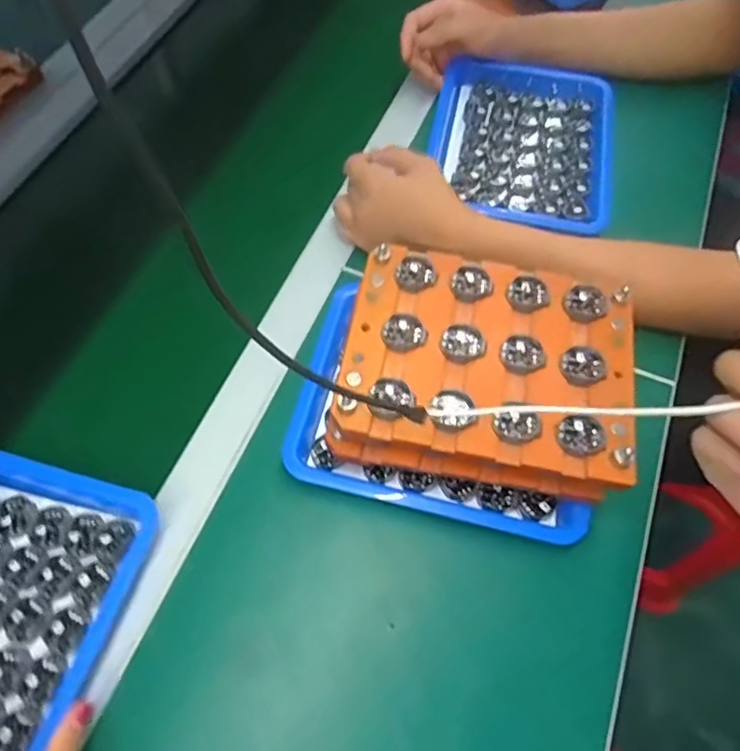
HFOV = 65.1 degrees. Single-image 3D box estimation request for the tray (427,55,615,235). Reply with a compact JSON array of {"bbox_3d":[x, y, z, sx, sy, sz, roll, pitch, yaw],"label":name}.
[{"bbox_3d":[0.150,-0.236,0.575,0.176,0.036,0.196,9,62,8],"label":"tray"}]

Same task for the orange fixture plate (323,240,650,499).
[{"bbox_3d":[0.080,-0.004,0.402,0.192,0.050,0.152,9,62,8],"label":"orange fixture plate"}]

